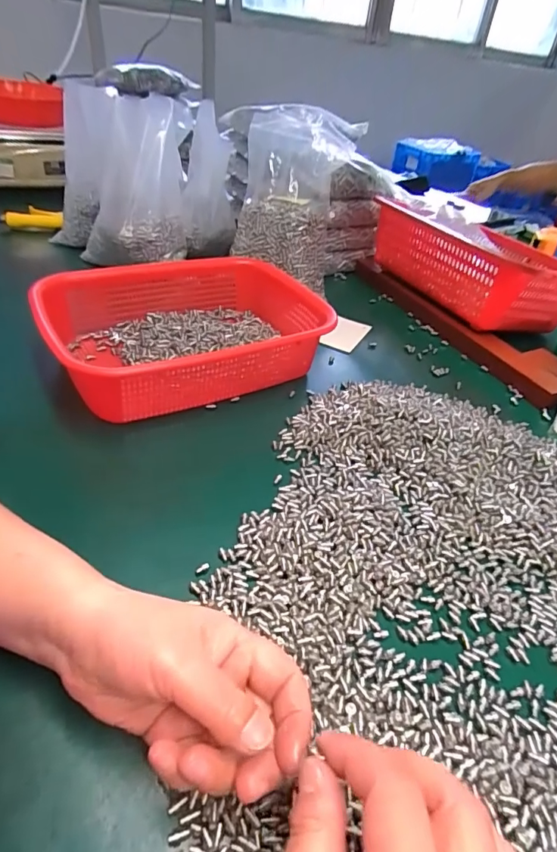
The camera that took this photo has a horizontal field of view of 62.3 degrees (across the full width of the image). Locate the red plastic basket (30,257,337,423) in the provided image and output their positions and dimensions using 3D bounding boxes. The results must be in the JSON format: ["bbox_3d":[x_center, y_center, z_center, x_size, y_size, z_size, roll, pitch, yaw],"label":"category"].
[{"bbox_3d":[-0.093,-0.106,0.500,0.280,0.070,0.212,-18,46,-26],"label":"red plastic basket"}]

